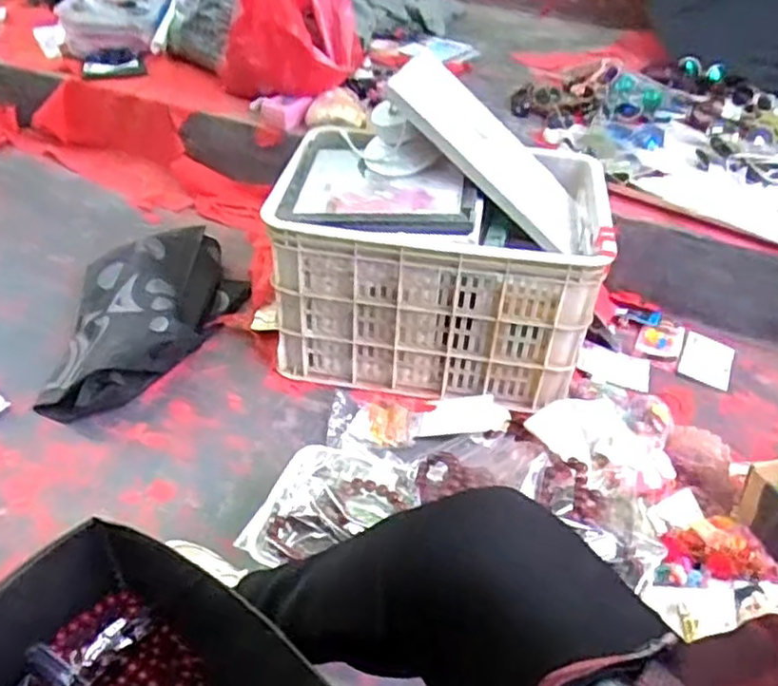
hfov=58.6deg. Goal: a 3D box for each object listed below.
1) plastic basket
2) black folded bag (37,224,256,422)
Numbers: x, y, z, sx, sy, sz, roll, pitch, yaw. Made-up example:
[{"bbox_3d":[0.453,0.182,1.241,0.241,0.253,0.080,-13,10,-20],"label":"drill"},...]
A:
[{"bbox_3d":[0.083,-0.131,1.151,0.491,0.319,0.343,9,39,7],"label":"plastic basket"},{"bbox_3d":[-0.425,-0.081,1.216,0.275,0.127,0.496,10,40,9],"label":"black folded bag"}]

